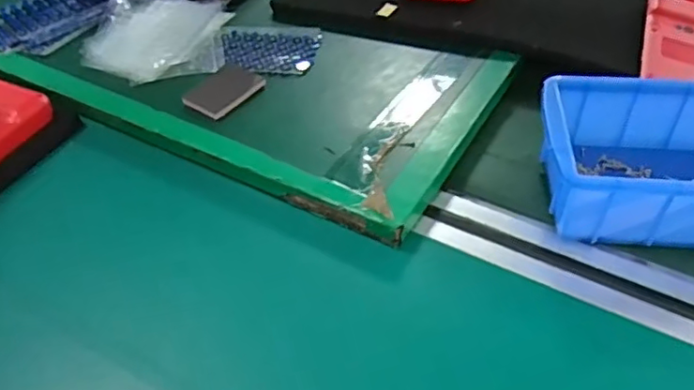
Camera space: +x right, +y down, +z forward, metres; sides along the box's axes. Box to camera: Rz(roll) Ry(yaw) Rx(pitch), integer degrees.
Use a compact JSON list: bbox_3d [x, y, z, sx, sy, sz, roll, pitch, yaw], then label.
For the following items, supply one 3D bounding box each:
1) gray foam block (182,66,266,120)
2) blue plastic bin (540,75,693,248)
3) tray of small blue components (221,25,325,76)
[{"bbox_3d":[-0.088,-0.074,0.437,0.036,0.004,0.053,23,51,24],"label":"gray foam block"},{"bbox_3d":[0.187,-0.018,0.359,0.144,0.055,0.096,4,46,7],"label":"blue plastic bin"},{"bbox_3d":[-0.061,-0.112,0.478,0.076,0.008,0.059,1,45,4],"label":"tray of small blue components"}]

